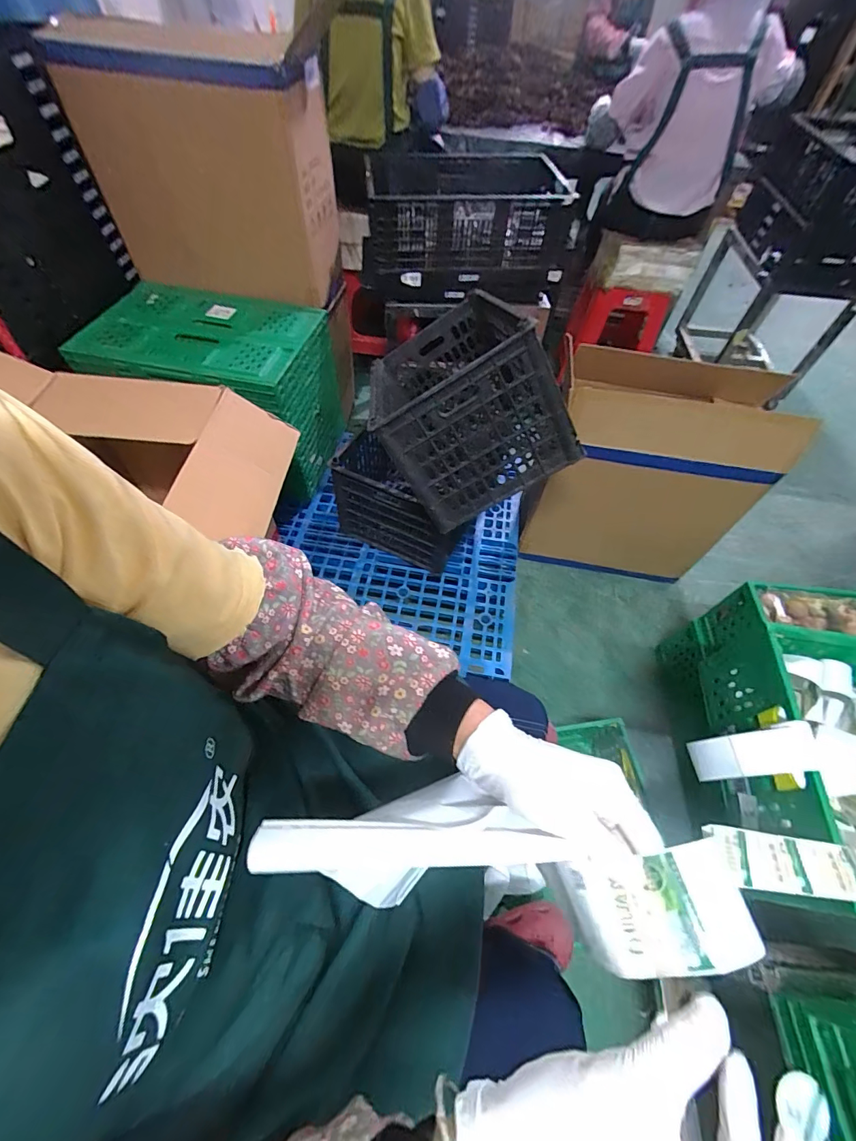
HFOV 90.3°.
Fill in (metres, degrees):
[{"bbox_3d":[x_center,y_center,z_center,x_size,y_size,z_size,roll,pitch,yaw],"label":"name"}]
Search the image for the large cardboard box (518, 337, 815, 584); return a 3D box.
[{"bbox_3d":[0.628,-0.279,1.317,0.551,0.676,0.278,13,57,5],"label":"large cardboard box"}]

